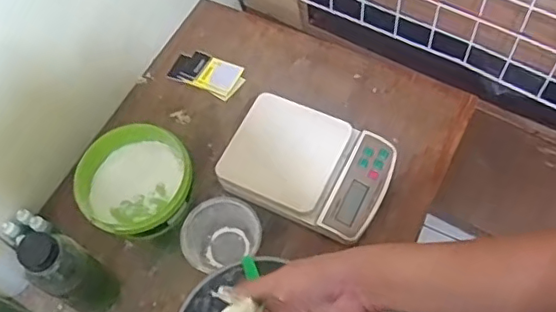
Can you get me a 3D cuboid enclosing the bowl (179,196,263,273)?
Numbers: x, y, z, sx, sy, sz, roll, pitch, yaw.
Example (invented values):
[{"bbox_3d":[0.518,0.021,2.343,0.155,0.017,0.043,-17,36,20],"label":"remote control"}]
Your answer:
[{"bbox_3d":[-0.075,0.112,0.781,0.106,0.061,0.095,-32,63,-11],"label":"bowl"}]

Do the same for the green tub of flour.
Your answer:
[{"bbox_3d":[-0.197,0.041,0.816,0.161,0.081,0.139,-32,63,-11],"label":"green tub of flour"}]

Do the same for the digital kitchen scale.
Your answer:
[{"bbox_3d":[0.042,0.010,0.801,0.218,0.044,0.158,22,66,17],"label":"digital kitchen scale"}]

